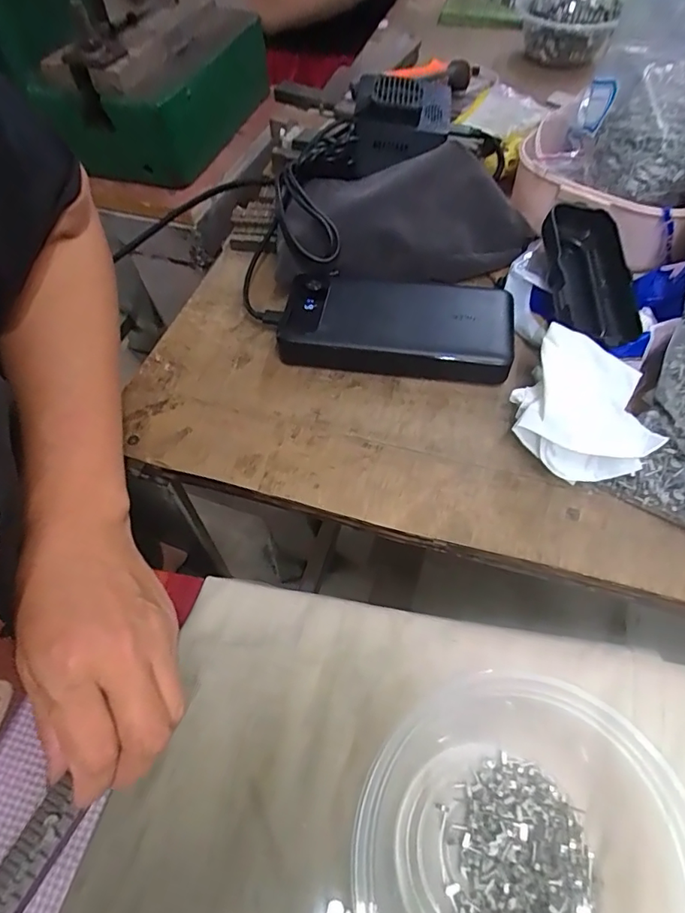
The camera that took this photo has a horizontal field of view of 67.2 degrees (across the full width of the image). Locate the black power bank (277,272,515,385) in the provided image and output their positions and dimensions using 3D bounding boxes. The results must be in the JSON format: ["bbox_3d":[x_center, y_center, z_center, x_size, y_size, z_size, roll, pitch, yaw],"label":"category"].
[{"bbox_3d":[0.038,-0.092,0.361,0.157,0.026,0.075,8,57,7],"label":"black power bank"}]

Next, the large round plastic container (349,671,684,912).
[{"bbox_3d":[0.086,0.175,0.220,0.156,0.042,0.148,4,57,4],"label":"large round plastic container"}]

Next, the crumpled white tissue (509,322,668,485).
[{"bbox_3d":[0.140,-0.026,0.306,0.072,0.046,0.080,13,58,10],"label":"crumpled white tissue"}]

